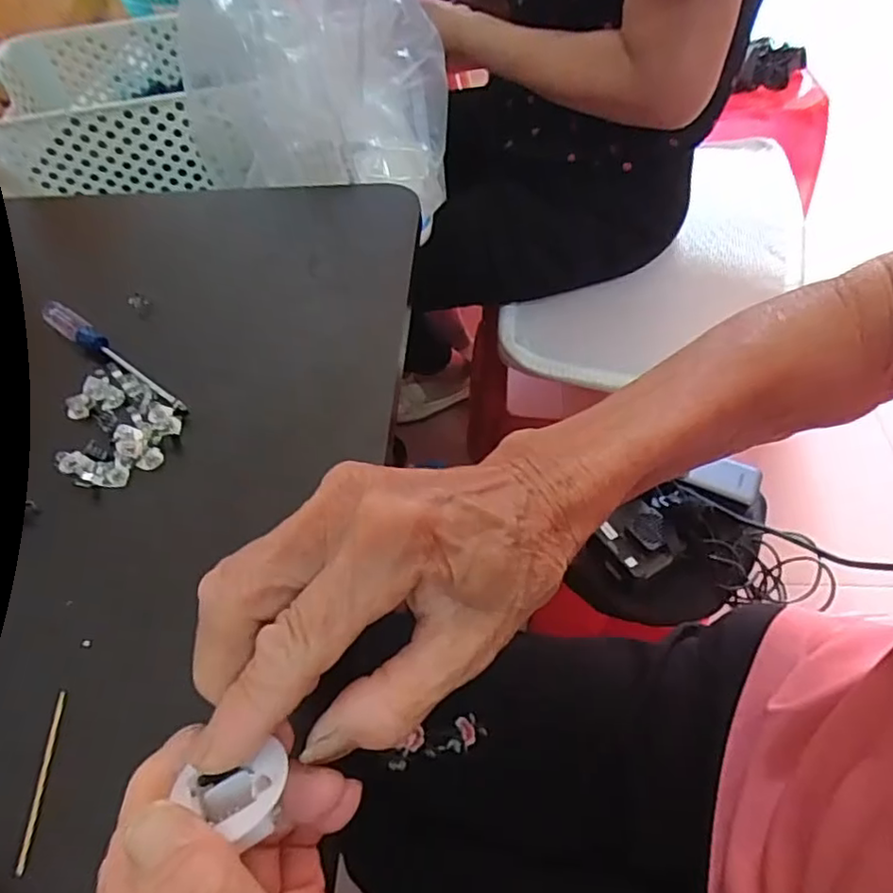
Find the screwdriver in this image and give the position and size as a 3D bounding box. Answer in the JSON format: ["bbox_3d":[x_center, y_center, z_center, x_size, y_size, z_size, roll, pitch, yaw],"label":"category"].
[{"bbox_3d":[-0.186,-0.051,0.351,0.126,0.014,0.013,30,59,24],"label":"screwdriver"}]

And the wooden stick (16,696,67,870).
[{"bbox_3d":[-0.143,0.117,0.222,0.004,0.004,0.057,-6,52,-1],"label":"wooden stick"}]

